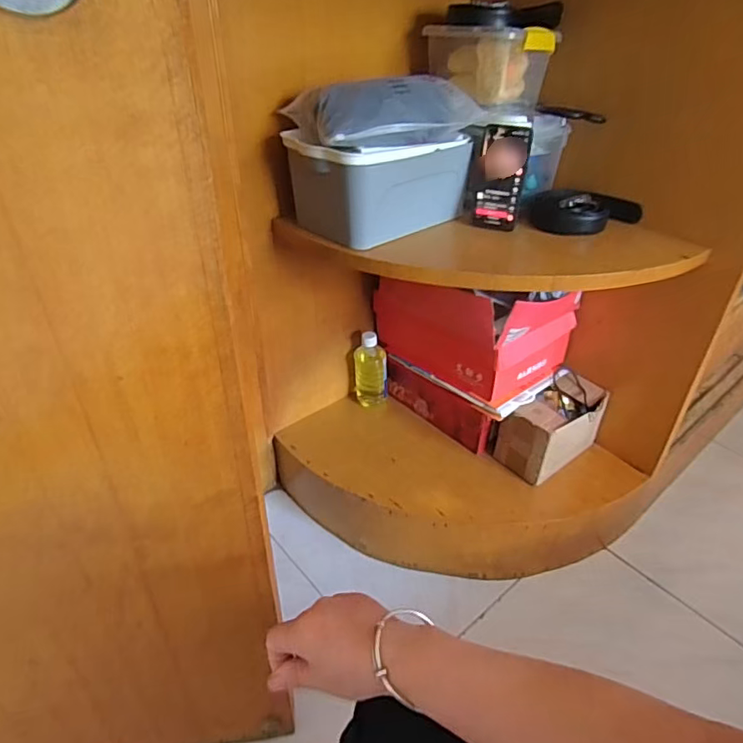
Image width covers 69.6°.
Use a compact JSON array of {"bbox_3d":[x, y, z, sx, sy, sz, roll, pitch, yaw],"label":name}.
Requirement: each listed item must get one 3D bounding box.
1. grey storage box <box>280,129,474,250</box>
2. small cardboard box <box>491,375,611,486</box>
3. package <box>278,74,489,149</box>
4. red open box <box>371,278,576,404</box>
[{"bbox_3d":[0.011,-0.299,0.831,0.253,0.127,0.152,-27,44,-33],"label":"grey storage box"},{"bbox_3d":[0.355,0.103,1.034,0.211,0.124,0.108,-23,42,-29],"label":"small cardboard box"},{"bbox_3d":[0.027,-0.389,0.794,0.273,0.075,0.143,-21,41,-27],"label":"package"},{"bbox_3d":[0.194,-0.121,1.044,0.266,0.206,0.336,-27,44,-33],"label":"red open box"}]

